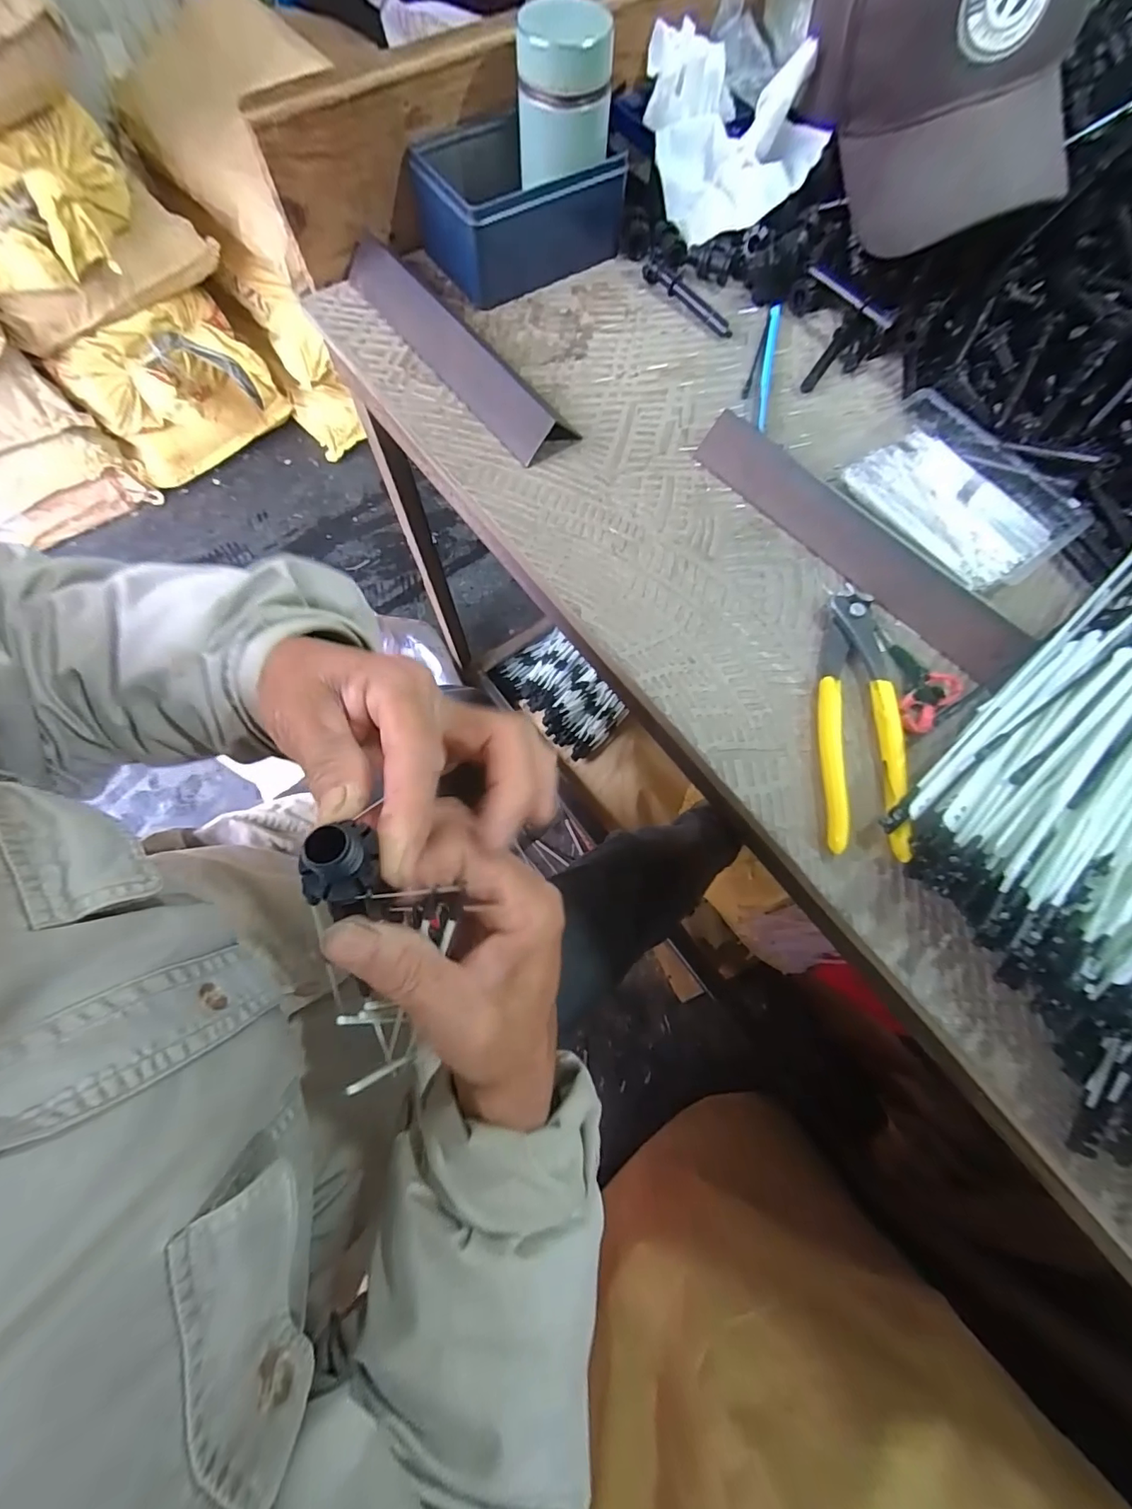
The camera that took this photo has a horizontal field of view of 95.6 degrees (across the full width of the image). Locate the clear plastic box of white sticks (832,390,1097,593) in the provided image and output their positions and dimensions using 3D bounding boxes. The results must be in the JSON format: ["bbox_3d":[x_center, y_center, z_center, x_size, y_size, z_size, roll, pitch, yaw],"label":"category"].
[{"bbox_3d":[0.271,-0.181,0.354,0.102,0.018,0.141,-37,76,-12],"label":"clear plastic box of white sticks"}]

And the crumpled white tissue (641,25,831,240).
[{"bbox_3d":[0.136,-0.507,0.422,0.128,0.074,0.151,-5,72,-3],"label":"crumpled white tissue"}]

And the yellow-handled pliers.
[{"bbox_3d":[0.175,-0.024,0.306,0.043,0.014,0.164,8,72,1],"label":"yellow-handled pliers"}]

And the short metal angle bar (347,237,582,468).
[{"bbox_3d":[-0.084,-0.304,0.377,0.040,0.027,0.235,-37,76,-12],"label":"short metal angle bar"}]

